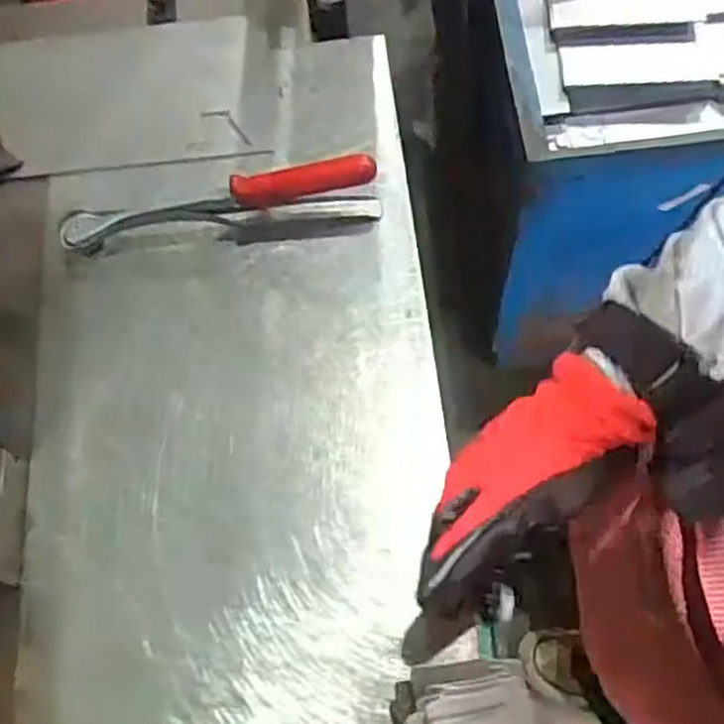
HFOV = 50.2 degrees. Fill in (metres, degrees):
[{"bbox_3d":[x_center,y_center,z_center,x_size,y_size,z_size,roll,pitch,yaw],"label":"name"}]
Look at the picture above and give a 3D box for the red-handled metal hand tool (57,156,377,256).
[{"bbox_3d":[-0.096,-0.107,0.510,0.212,0.062,0.020,-8,65,1],"label":"red-handled metal hand tool"}]

